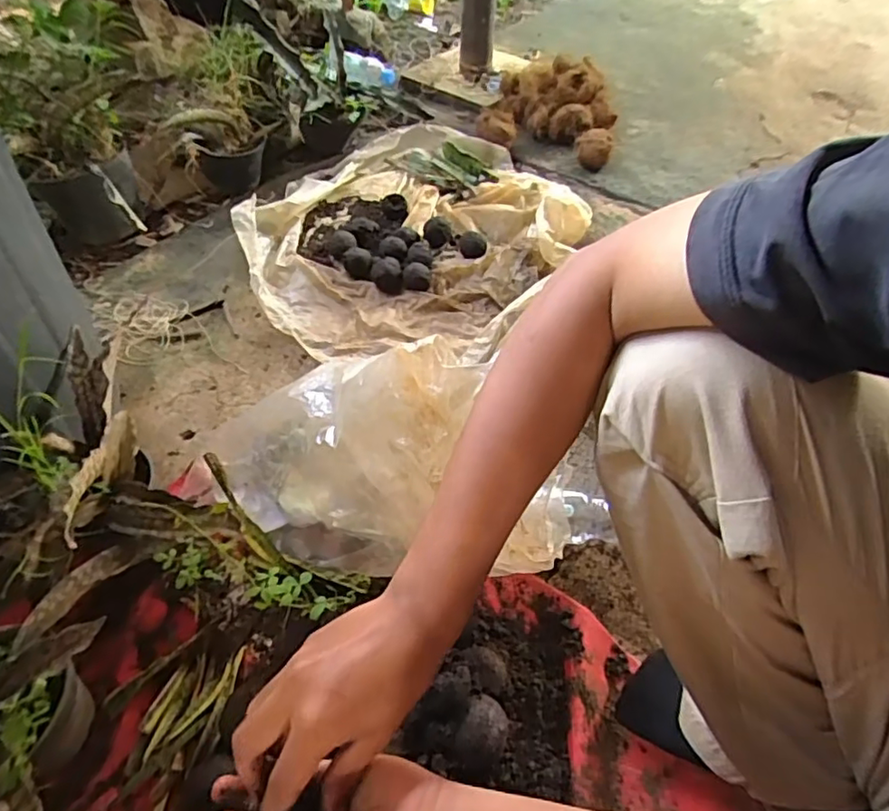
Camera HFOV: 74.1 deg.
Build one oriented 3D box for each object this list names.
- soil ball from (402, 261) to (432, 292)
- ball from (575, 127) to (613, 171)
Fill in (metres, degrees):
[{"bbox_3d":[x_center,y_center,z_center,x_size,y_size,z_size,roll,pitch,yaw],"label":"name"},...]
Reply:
[{"bbox_3d":[-0.048,-0.221,1.022,0.047,0.037,0.049,0,52,0],"label":"soil ball"},{"bbox_3d":[0.321,-0.551,1.269,0.073,0.063,0.075,0,52,0],"label":"ball"}]

